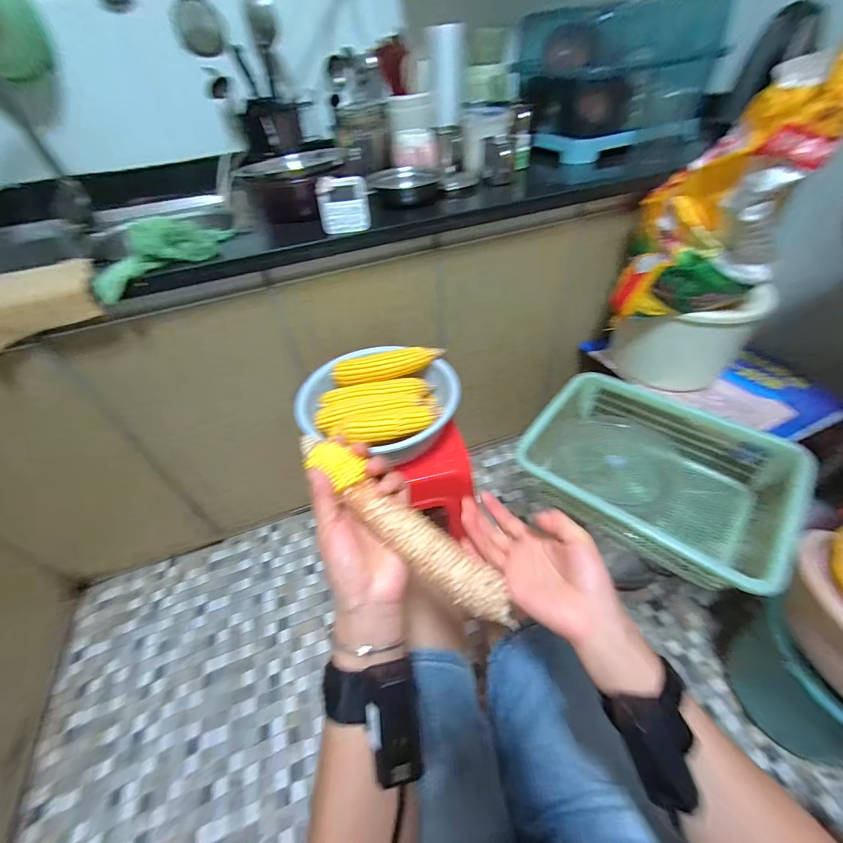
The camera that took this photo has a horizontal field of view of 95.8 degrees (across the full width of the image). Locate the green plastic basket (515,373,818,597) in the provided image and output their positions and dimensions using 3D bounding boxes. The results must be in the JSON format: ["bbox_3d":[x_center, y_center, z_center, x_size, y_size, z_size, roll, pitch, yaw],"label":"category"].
[{"bbox_3d":[0.456,0.109,0.780,0.447,0.158,0.347,28,54,29],"label":"green plastic basket"}]

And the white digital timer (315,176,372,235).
[{"bbox_3d":[-0.135,-0.376,0.661,0.087,0.086,0.015,-3,22,5],"label":"white digital timer"}]

